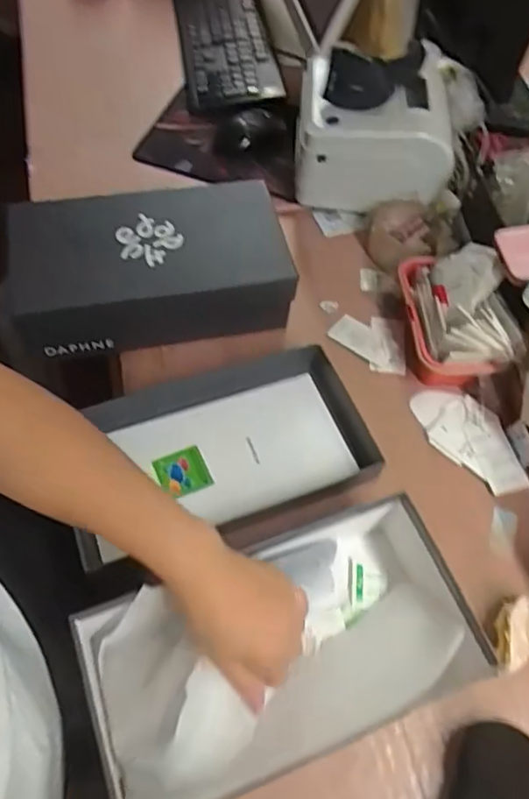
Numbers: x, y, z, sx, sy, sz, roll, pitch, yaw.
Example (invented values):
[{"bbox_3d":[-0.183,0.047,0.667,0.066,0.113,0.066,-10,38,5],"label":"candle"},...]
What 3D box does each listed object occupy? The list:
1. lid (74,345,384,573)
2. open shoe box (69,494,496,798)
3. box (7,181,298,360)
[{"bbox_3d":[-0.040,0.056,0.628,0.296,0.047,0.179,-16,61,-13],"label":"lid"},{"bbox_3d":[0.016,0.202,0.491,0.312,0.086,0.167,-18,62,-14],"label":"open shoe box"},{"bbox_3d":[-0.130,-0.150,0.684,0.297,0.103,0.157,-10,60,-10],"label":"box"}]

